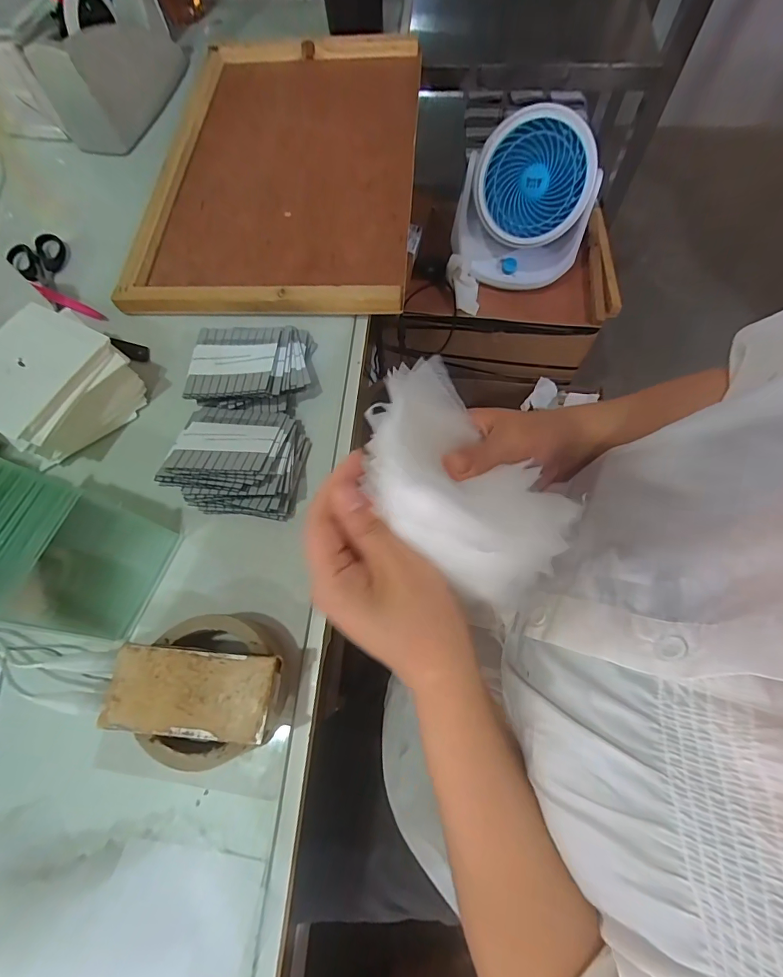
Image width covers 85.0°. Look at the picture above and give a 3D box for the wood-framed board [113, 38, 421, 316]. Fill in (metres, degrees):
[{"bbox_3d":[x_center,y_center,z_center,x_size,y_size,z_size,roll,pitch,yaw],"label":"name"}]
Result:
[{"bbox_3d":[-0.128,-0.396,0.518,0.305,0.035,0.471,3,68,1],"label":"wood-framed board"}]

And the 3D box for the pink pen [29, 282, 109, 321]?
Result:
[{"bbox_3d":[-0.350,-0.202,0.455,0.104,0.012,0.015,26,70,10],"label":"pink pen"}]

